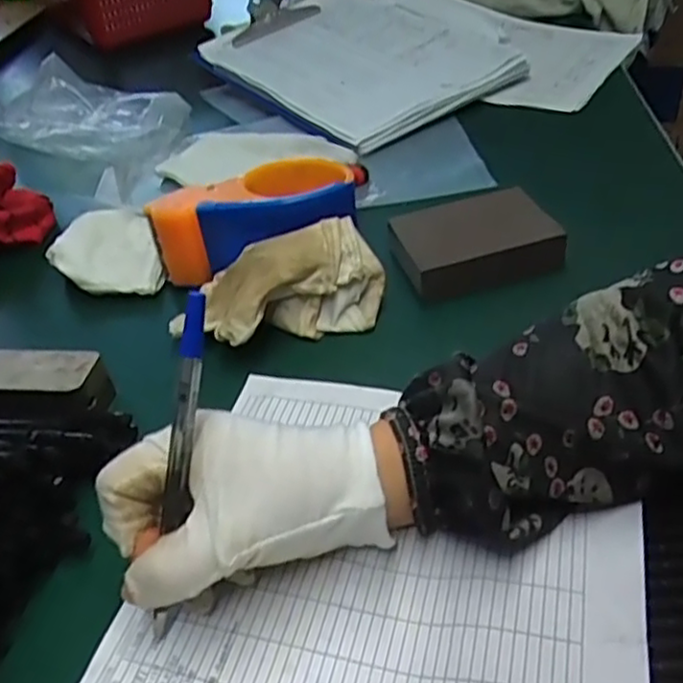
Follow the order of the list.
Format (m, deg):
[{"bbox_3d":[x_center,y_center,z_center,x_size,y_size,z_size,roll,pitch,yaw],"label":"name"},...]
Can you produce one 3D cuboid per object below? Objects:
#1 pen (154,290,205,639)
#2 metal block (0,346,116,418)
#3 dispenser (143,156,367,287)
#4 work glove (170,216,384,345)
[{"bbox_3d":[-0.062,0.051,0.266,0.008,0.141,0.007,16,16,25],"label":"pen"},{"bbox_3d":[-0.191,0.024,0.387,0.118,0.027,0.036,1,43,10],"label":"metal block"},{"bbox_3d":[-0.055,-0.090,0.470,0.141,0.048,0.084,-11,42,-3],"label":"dispenser"},{"bbox_3d":[-0.035,-0.034,0.412,0.121,0.048,0.063,-12,42,-4],"label":"work glove"}]

